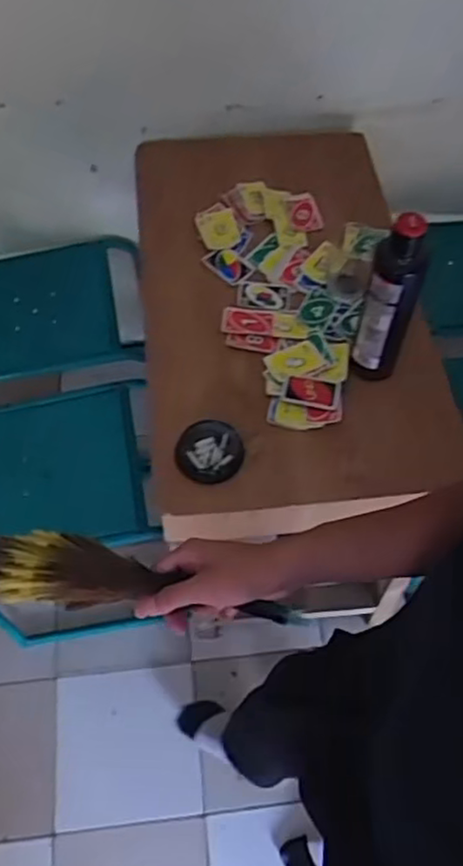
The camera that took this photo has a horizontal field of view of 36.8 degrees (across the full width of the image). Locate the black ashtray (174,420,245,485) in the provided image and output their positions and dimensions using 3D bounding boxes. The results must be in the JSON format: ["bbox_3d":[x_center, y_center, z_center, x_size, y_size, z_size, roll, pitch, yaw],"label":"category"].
[{"bbox_3d":[-0.031,0.027,0.999,0.095,0.029,0.086,-22,61,-13],"label":"black ashtray"}]

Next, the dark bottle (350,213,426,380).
[{"bbox_3d":[0.221,-0.182,0.975,0.069,0.272,0.060,13,59,8],"label":"dark bottle"}]

